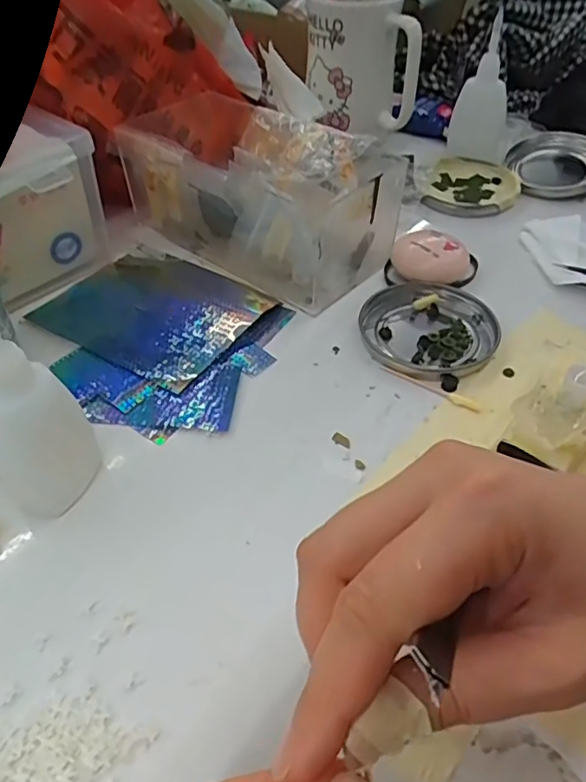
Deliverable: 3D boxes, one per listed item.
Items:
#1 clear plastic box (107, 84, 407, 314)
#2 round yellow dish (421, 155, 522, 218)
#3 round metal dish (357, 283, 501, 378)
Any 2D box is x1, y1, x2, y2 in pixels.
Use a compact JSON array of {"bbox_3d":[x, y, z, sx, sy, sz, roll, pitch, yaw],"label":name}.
[{"bbox_3d":[-0.025,-0.134,0.401,0.180,0.071,0.095,29,52,25],"label":"clear plastic box"},{"bbox_3d":[0.142,-0.165,0.474,0.070,0.010,0.080,8,46,8],"label":"round yellow dish"},{"bbox_3d":[0.079,-0.037,0.350,0.078,0.010,0.075,0,46,0],"label":"round metal dish"}]

